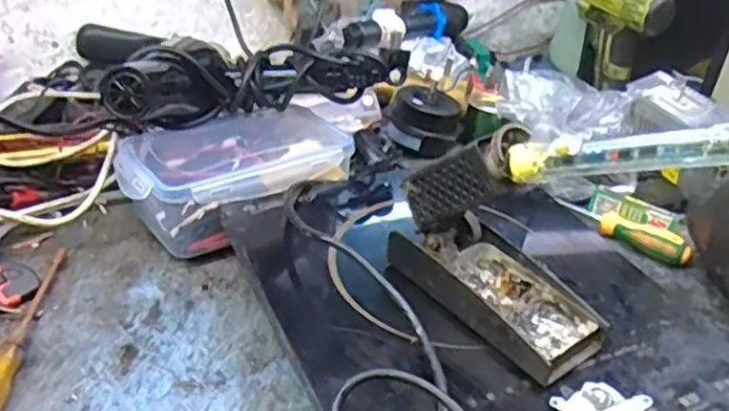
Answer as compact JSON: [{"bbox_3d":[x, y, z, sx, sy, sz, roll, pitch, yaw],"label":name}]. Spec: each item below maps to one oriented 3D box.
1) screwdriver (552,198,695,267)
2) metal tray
[{"bbox_3d":[0.261,0.021,0.716,0.031,0.027,0.146,-22,42,-35],"label":"screwdriver"},{"bbox_3d":[0.095,0.060,0.512,0.079,0.035,0.151,-21,41,-34],"label":"metal tray"}]

